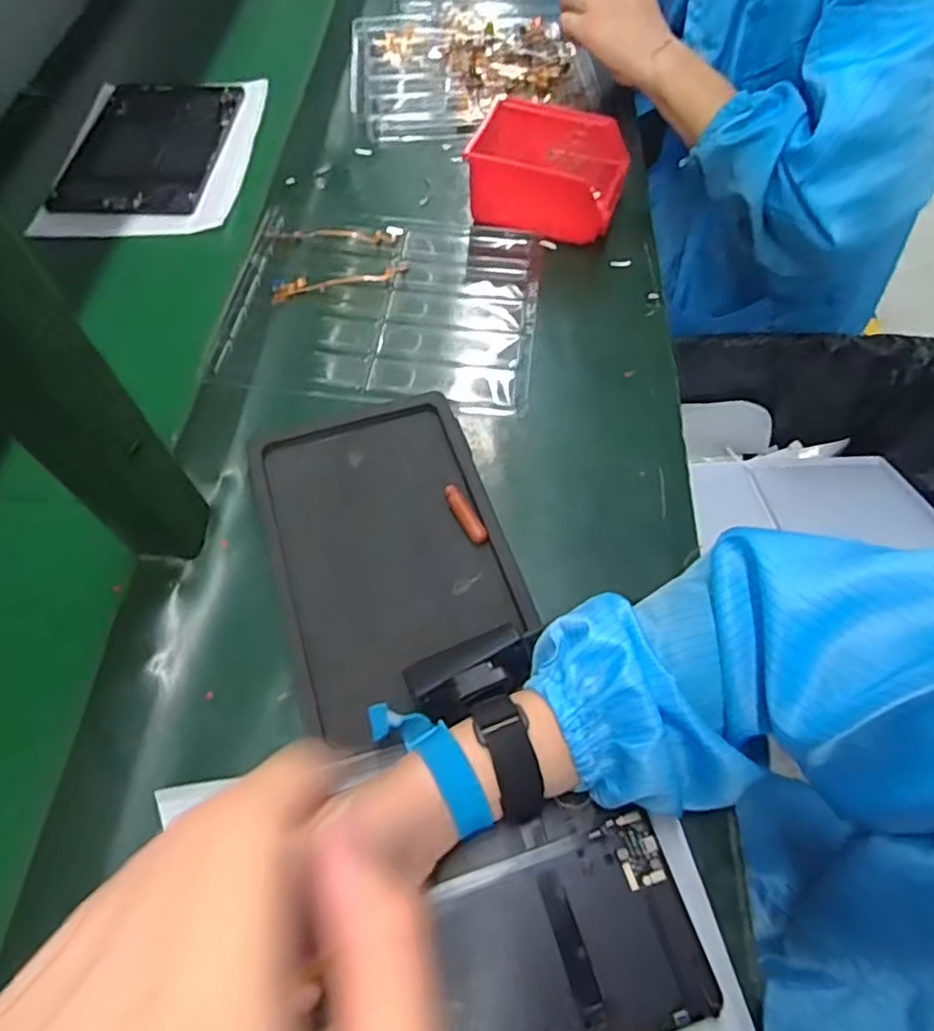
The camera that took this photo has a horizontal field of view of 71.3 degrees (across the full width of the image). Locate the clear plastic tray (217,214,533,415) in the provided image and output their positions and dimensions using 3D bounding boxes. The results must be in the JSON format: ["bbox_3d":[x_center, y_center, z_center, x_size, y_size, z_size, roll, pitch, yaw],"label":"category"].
[{"bbox_3d":[-0.071,-0.199,0.594,0.261,0.014,0.234,5,59,4],"label":"clear plastic tray"}]

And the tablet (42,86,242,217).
[{"bbox_3d":[-0.350,-0.413,0.727,0.161,0.013,0.243,1,58,2],"label":"tablet"}]

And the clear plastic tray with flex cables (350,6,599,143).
[{"bbox_3d":[0.001,-0.547,0.792,0.280,0.029,0.245,-9,59,-5],"label":"clear plastic tray with flex cables"}]

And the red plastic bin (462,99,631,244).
[{"bbox_3d":[0.079,-0.334,0.639,0.138,0.074,0.110,16,60,10],"label":"red plastic bin"}]

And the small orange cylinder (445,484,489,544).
[{"bbox_3d":[-0.001,-0.001,0.464,0.013,0.009,0.052,-24,61,-13],"label":"small orange cylinder"}]

